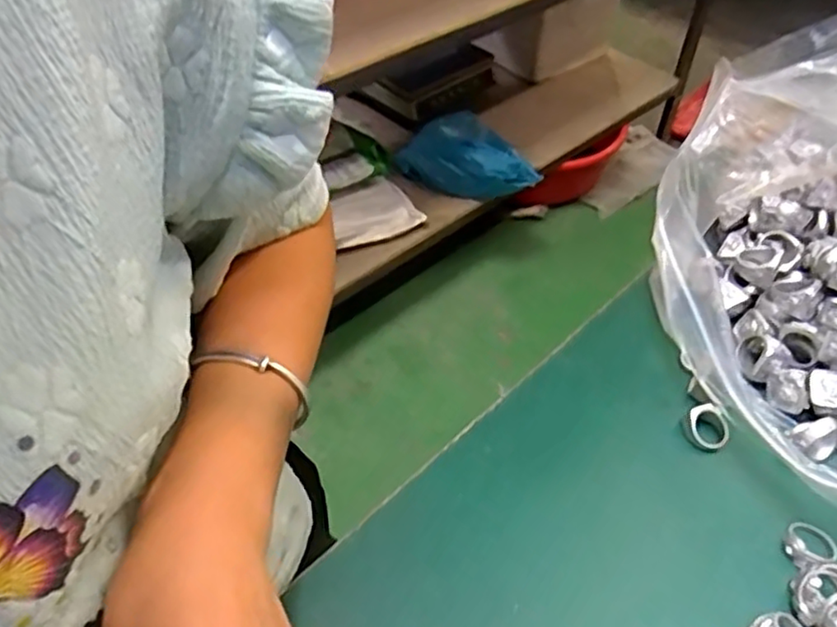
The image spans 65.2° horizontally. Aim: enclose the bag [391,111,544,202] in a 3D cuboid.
[{"bbox_3d":[0.100,-0.314,1.326,0.183,0.090,0.266,-29,53,-25],"label":"bag"}]

